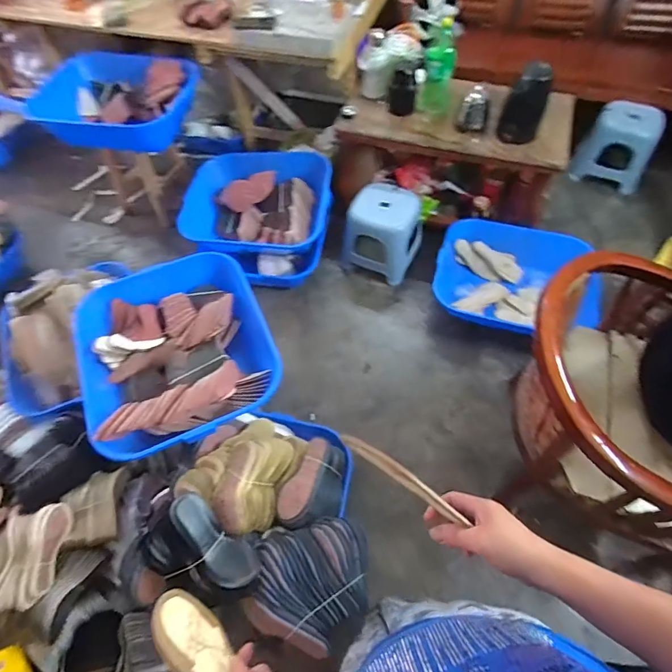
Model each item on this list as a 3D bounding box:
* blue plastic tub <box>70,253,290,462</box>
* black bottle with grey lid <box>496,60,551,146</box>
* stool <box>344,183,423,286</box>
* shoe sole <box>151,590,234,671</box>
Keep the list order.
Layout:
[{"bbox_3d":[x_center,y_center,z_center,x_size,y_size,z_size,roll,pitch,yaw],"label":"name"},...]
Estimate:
[{"bbox_3d":[-0.472,0.040,1.242,0.524,0.161,0.596,-23,59,-11],"label":"blue plastic tub"},{"bbox_3d":[0.673,-0.821,1.467,0.149,0.234,0.113,18,61,14],"label":"black bottle with grey lid"},{"bbox_3d":[0.208,-0.450,1.812,0.310,0.293,0.301,23,62,17],"label":"stool"},{"bbox_3d":[-0.133,0.385,0.483,0.213,0.074,0.021,32,102,24],"label":"shoe sole"}]

